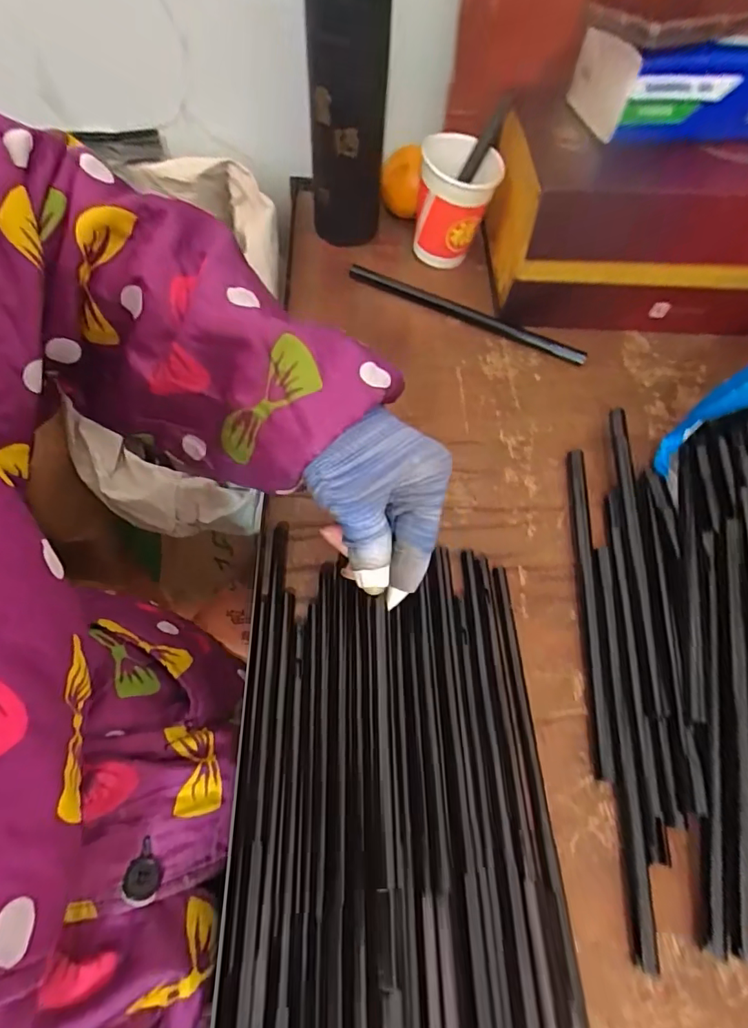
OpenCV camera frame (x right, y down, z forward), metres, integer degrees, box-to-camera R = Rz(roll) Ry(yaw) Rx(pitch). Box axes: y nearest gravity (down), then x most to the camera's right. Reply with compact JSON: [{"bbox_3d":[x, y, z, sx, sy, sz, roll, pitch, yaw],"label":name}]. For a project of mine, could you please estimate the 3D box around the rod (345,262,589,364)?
[{"bbox_3d":[0.085,-0.186,0.455,0.226,0.015,0.016,23,63,8],"label":"rod"}]

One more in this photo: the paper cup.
[{"bbox_3d":[0.074,-0.283,0.459,0.069,0.087,0.062,10,62,1],"label":"paper cup"}]

